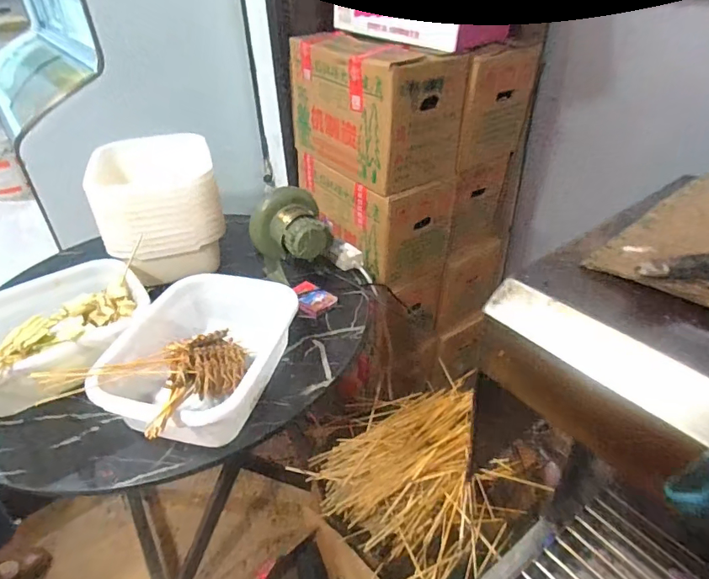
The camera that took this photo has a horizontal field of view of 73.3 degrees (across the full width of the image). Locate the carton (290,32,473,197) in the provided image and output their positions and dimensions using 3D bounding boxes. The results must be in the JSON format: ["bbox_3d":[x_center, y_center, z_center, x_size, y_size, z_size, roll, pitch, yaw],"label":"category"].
[{"bbox_3d":[0.047,-0.453,1.180,0.258,0.287,0.394,-27,42,-30],"label":"carton"}]

